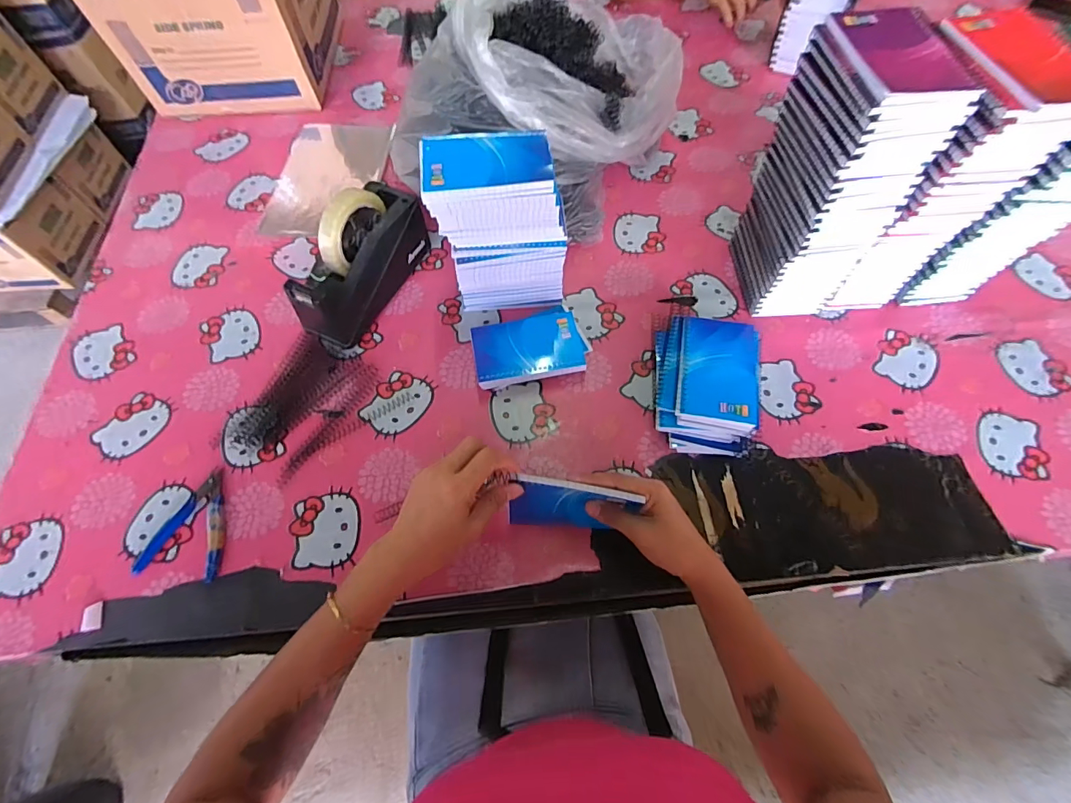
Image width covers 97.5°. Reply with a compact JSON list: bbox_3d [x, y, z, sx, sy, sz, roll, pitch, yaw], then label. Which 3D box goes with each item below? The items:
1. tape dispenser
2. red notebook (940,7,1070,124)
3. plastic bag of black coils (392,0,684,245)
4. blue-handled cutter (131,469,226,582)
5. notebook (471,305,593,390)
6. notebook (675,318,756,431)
[{"bbox_3d":[-0.225,-0.185,0.601,0.070,0.128,0.204,24,67,12],"label":"tape dispenser"},{"bbox_3d":[0.416,-0.287,0.398,0.102,0.020,0.122,-8,64,-3],"label":"red notebook"},{"bbox_3d":[0.041,-0.427,0.656,0.247,0.231,0.374,32,68,15],"label":"plastic bag of black coils"},{"bbox_3d":[-0.377,0.134,0.512,0.090,0.008,0.113,0,64,1],"label":"blue-handled cutter"},{"bbox_3d":[-0.006,-0.074,0.597,0.143,0.030,0.097,-12,64,-5],"label":"notebook"},{"bbox_3d":[0.205,-0.037,0.530,0.082,0.008,0.131,10,64,6],"label":"notebook"}]

